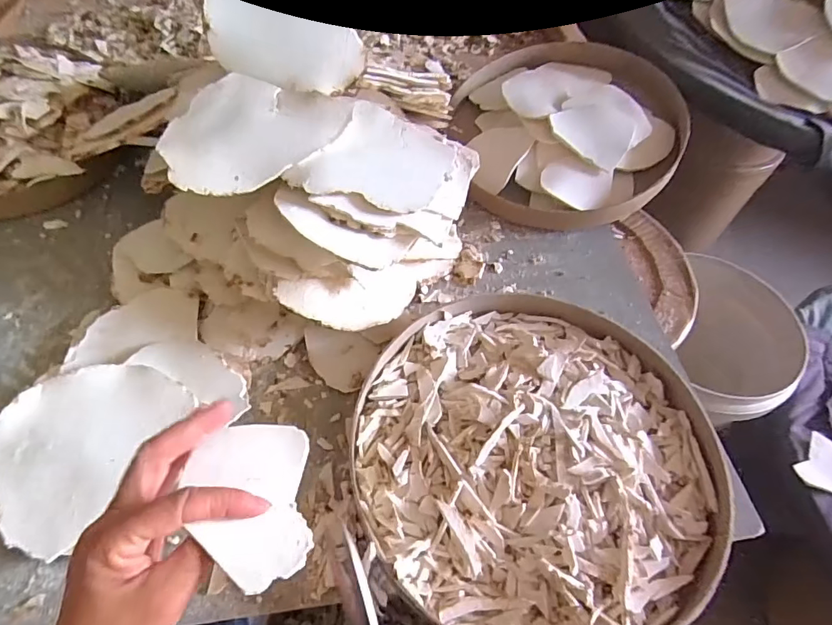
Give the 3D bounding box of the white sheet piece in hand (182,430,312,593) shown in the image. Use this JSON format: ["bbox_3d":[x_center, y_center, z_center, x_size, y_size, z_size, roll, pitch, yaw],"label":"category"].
[{"bbox_3d":[-0.099,0.107,0.277,0.069,0.004,0.100,-3,41,-13],"label":"white sheet piece in hand"}]

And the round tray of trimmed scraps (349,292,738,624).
[{"bbox_3d":[0.100,0.116,0.416,0.298,0.057,0.298,1,57,-2],"label":"round tray of trimmed scraps"}]

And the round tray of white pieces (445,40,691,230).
[{"bbox_3d":[0.198,-0.243,0.637,0.276,0.095,0.293,0,57,-3],"label":"round tray of white pieces"}]

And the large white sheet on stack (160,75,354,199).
[{"bbox_3d":[-0.160,-0.169,0.456,0.148,0.015,0.158,21,58,11],"label":"large white sheet on stack"}]

